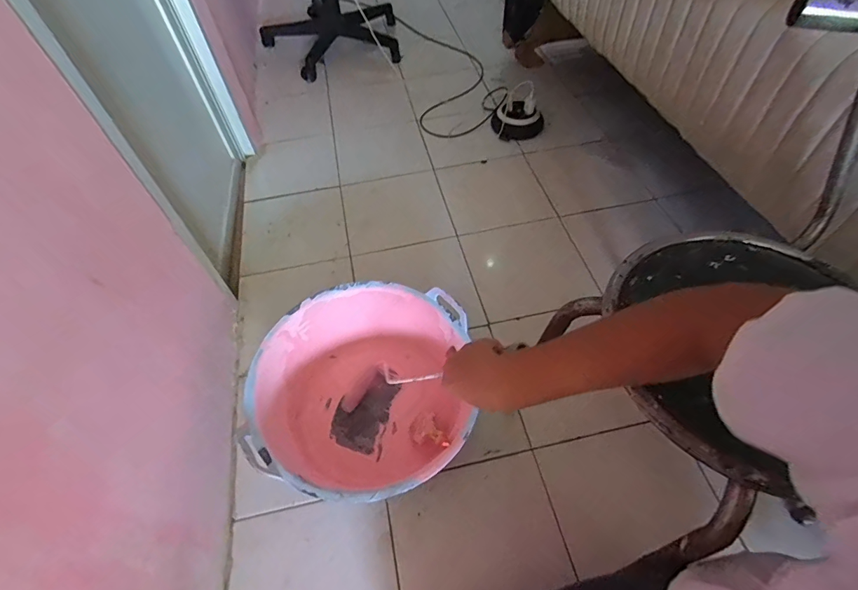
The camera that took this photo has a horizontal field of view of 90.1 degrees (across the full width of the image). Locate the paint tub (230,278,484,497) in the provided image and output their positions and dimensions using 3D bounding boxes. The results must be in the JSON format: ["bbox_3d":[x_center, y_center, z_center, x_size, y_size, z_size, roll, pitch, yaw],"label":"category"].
[{"bbox_3d":[-0.124,0.192,0.833,0.376,0.184,0.389,-1,54,1],"label":"paint tub"}]

